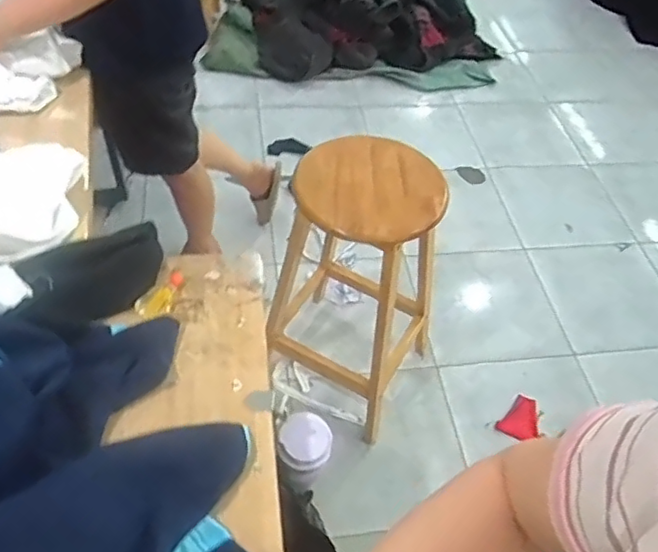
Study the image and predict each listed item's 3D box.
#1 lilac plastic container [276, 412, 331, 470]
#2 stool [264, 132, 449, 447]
[{"bbox_3d":[-0.029,0.196,0.697,0.062,0.028,0.062,8,62,-15],"label":"lilac plastic container"},{"bbox_3d":[0.052,0.000,1.288,0.345,0.554,0.295,24,52,14],"label":"stool"}]

